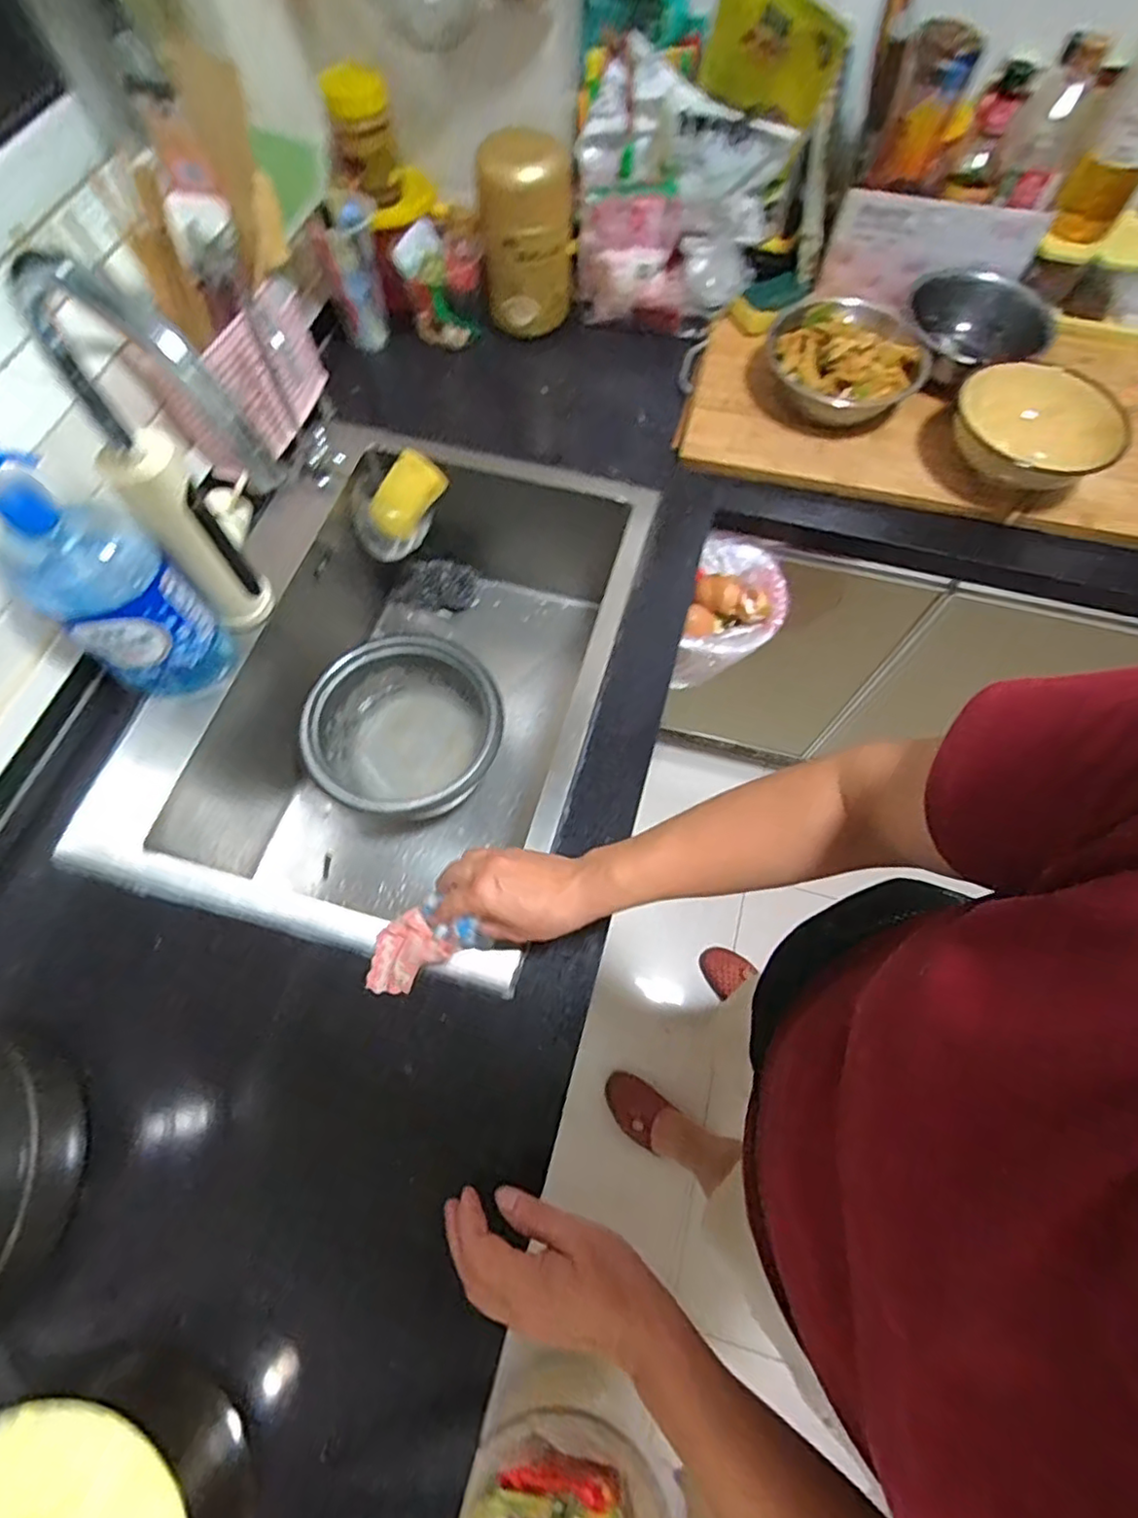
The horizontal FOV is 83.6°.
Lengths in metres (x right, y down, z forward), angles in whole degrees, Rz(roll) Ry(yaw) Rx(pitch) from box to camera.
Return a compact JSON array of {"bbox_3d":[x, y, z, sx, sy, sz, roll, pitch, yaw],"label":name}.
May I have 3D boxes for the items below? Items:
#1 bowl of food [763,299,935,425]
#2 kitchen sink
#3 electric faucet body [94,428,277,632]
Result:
[{"bbox_3d":[0.334,-0.475,0.775,0.190,0.062,0.169,14,67,6],"label":"bowl of food"},{"bbox_3d":[-0.191,-0.080,0.794,0.464,0.260,0.614,14,67,6],"label":"kitchen sink"},{"bbox_3d":[-0.343,-0.217,0.605,0.086,0.190,0.067,-33,71,-14],"label":"electric faucet body"}]

